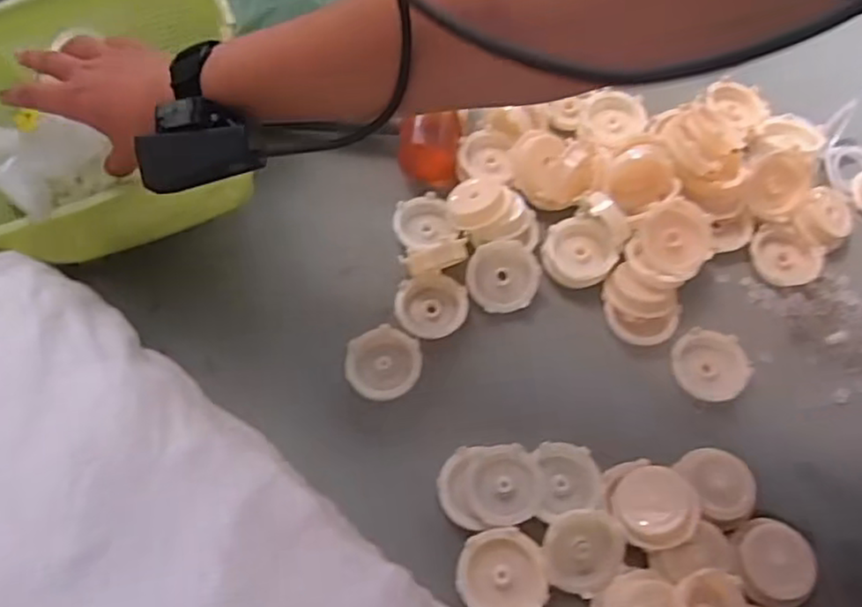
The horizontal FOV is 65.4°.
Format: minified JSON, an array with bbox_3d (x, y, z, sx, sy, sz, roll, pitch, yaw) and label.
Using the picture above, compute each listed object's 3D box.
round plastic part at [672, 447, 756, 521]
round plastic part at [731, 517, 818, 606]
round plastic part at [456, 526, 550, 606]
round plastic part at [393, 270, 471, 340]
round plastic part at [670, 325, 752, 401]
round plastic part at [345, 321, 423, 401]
[{"bbox_3d":[0.210,0.130,0.494,0.052,0.019,0.055,4,55,-6],"label":"round plastic part"},{"bbox_3d":[0.238,0.180,0.469,0.053,0.021,0.054,0,63,-1],"label":"round plastic part"},{"bbox_3d":[0.048,0.183,0.454,0.060,0.009,0.058,0,63,-1],"label":"round plastic part"},{"bbox_3d":[0.001,0.003,0.564,0.060,0.019,0.056,0,63,-1],"label":"round plastic part"},{"bbox_3d":[0.223,0.050,0.540,0.057,0.020,0.058,0,63,-1],"label":"round plastic part"},{"bbox_3d":[-0.039,0.047,0.538,0.060,0.012,0.056,0,63,-1],"label":"round plastic part"}]

